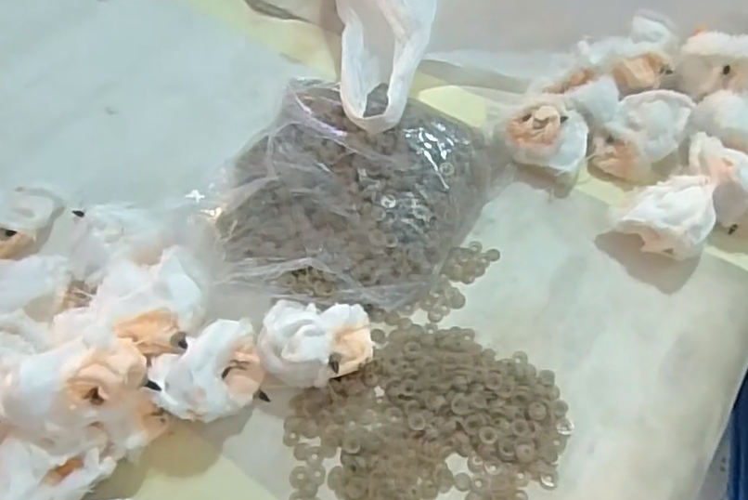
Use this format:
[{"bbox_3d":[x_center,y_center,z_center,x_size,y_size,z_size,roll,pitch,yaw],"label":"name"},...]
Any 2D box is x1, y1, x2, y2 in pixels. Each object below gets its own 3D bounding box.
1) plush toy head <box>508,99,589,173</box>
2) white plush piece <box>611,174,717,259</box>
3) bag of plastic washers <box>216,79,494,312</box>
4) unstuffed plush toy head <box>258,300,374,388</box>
[{"bbox_3d":[0.115,-0.074,0.426,0.052,0.034,0.038,27,62,19],"label":"plush toy head"},{"bbox_3d":[0.175,-0.020,0.385,0.053,0.039,0.043,34,64,22],"label":"white plush piece"},{"bbox_3d":[-0.016,-0.034,0.398,0.147,0.044,0.165,22,60,16],"label":"bag of plastic washers"},{"bbox_3d":[-0.030,0.051,0.346,0.056,0.037,0.045,-1,57,2],"label":"unstuffed plush toy head"}]

